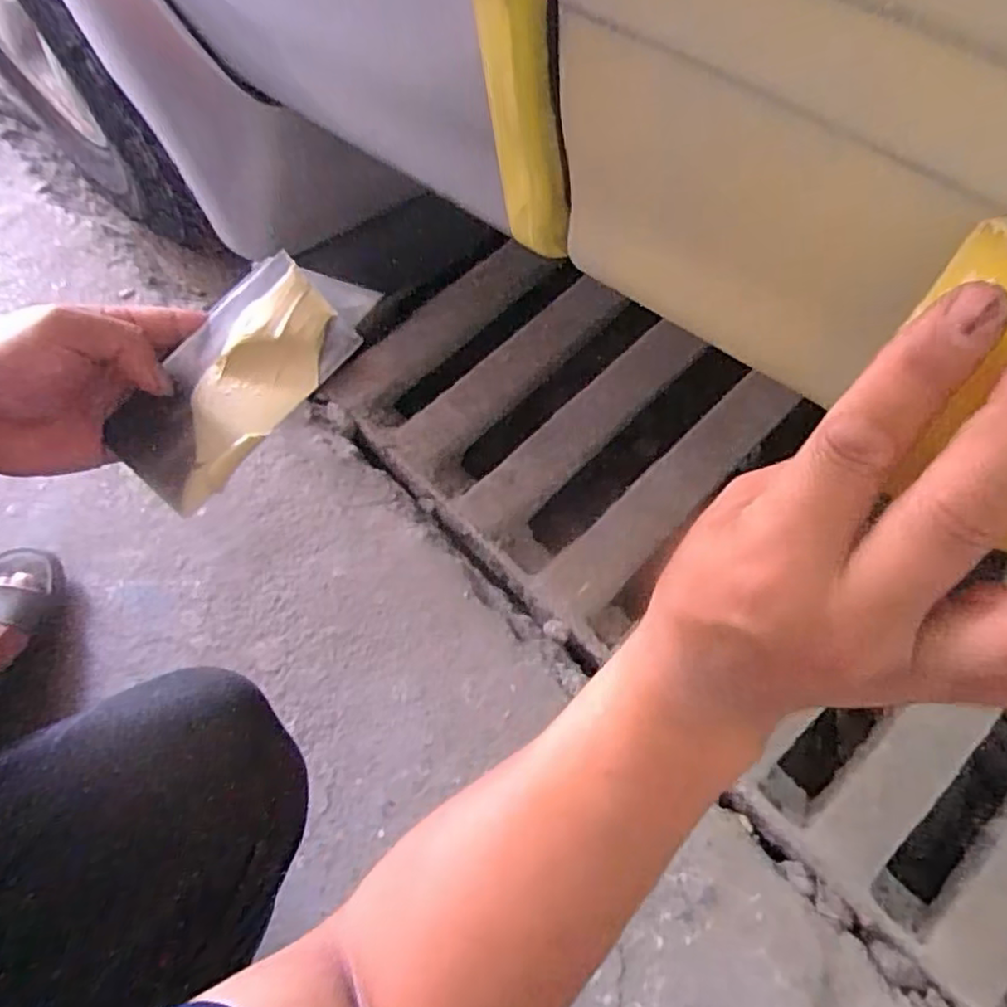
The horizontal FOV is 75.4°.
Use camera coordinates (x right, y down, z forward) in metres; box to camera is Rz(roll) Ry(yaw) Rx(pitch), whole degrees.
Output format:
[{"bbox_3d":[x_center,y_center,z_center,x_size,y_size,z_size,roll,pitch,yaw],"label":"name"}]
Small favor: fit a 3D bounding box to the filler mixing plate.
[{"bbox_3d":[-0.143,-0.066,0.337,0.076,0.015,0.132,39,83,12],"label":"filler mixing plate"}]

